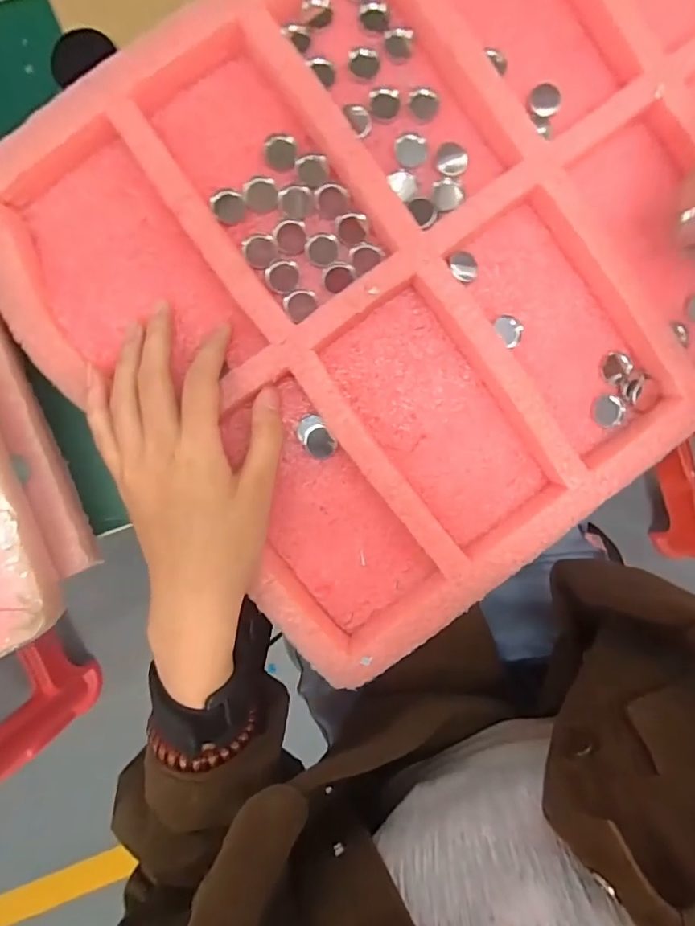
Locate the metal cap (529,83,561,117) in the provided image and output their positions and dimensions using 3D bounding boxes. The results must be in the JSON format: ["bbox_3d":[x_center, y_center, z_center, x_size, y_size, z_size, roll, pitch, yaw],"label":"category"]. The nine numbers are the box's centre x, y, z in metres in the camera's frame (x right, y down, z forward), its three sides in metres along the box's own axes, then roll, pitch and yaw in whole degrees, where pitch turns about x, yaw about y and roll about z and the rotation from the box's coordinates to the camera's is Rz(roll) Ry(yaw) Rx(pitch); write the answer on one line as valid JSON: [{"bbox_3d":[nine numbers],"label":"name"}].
[{"bbox_3d":[0.110,-0.201,0.273,0.016,0.005,0.015,0,90,-7],"label":"metal cap"}]

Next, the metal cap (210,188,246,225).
[{"bbox_3d":[-0.064,-0.138,0.265,0.017,0.004,0.018,0,89,-5],"label":"metal cap"}]

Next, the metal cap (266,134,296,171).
[{"bbox_3d":[-0.036,-0.168,0.266,0.016,0.007,0.015,0,90,-7],"label":"metal cap"}]

